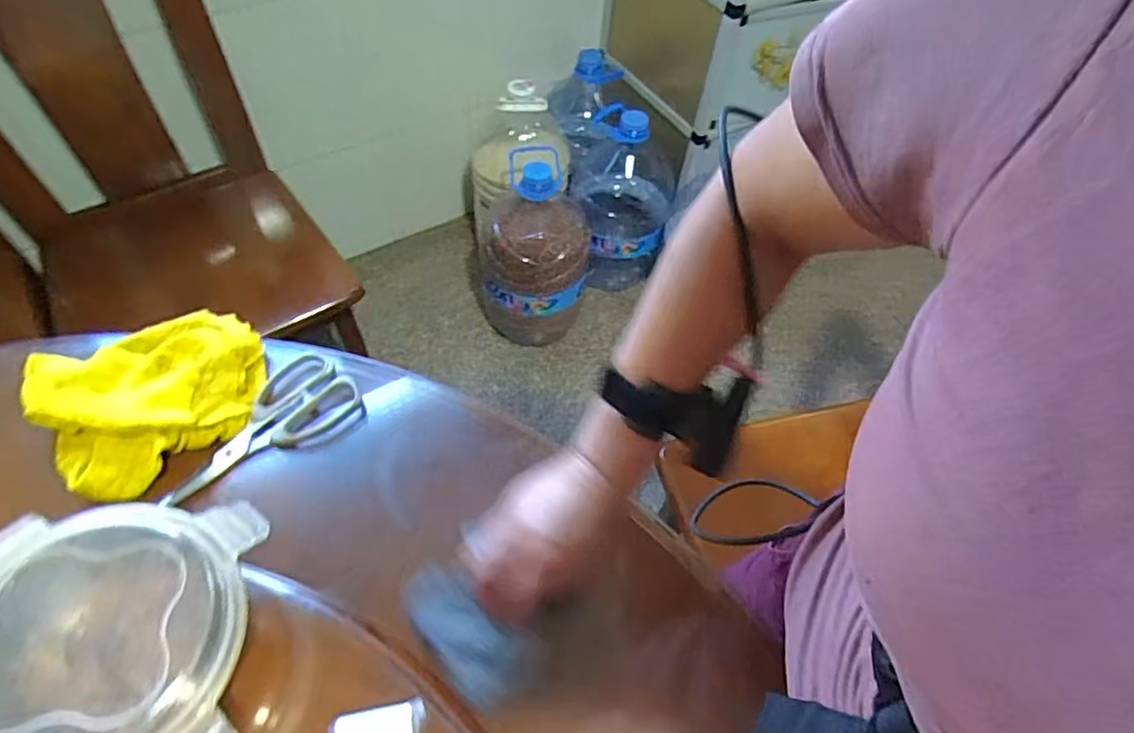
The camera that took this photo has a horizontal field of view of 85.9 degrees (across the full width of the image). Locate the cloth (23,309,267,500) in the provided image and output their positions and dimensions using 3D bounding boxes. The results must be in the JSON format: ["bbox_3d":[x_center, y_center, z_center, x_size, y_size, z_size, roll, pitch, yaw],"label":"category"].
[{"bbox_3d":[-0.349,0.019,0.519,0.171,0.036,0.147,-32,64,-23],"label":"cloth"}]

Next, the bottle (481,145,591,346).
[{"bbox_3d":[-0.071,-0.248,1.386,0.243,0.448,0.225,-4,57,-7],"label":"bottle"}]

